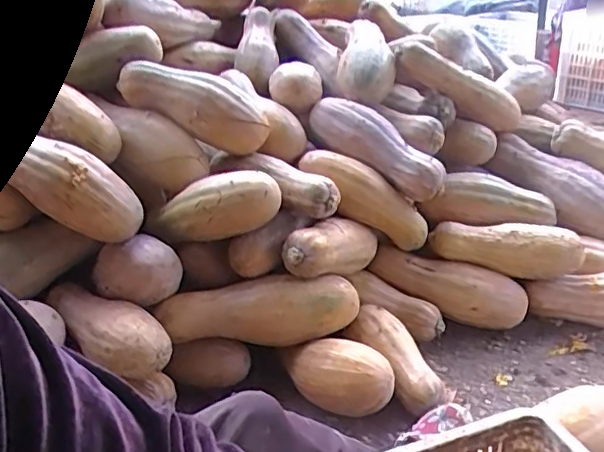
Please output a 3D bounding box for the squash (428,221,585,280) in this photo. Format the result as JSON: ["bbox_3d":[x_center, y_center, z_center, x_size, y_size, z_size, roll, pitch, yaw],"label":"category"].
[{"bbox_3d":[0.459,0.055,1.301,0.326,0.099,0.102,6,29,19],"label":"squash"}]

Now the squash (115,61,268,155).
[{"bbox_3d":[-0.216,-0.251,1.164,0.314,0.123,0.113,23,30,0],"label":"squash"}]

